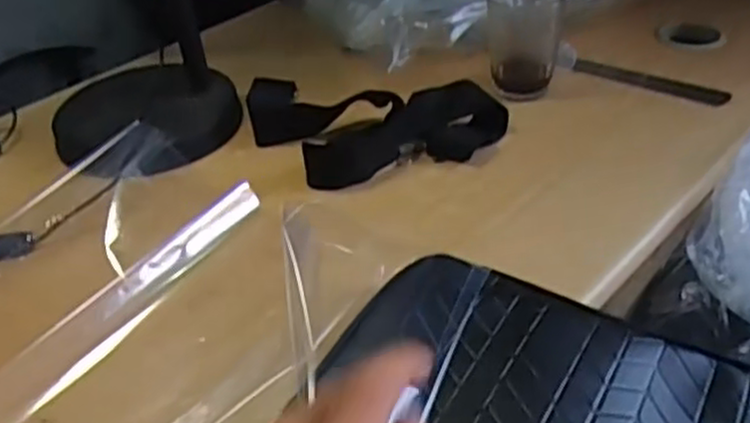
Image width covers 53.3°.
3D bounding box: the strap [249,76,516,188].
[{"bbox_3d":[-0.013,-0.076,0.642,0.229,0.032,0.140,11,40,18],"label":"strap"}]

